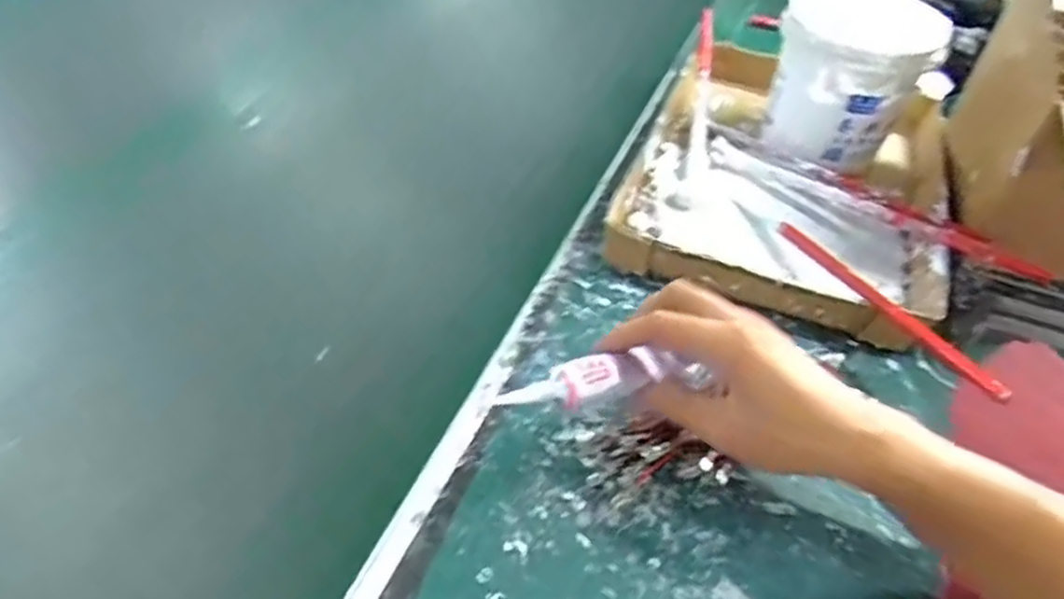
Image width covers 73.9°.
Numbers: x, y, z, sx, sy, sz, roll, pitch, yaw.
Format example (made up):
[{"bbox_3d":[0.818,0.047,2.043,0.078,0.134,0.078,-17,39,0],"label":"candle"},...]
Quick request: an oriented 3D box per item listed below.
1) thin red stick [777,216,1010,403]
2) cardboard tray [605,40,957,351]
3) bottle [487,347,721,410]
[{"bbox_3d":[0.222,-0.002,0.461,0.014,0.017,0.203,-11,35,-13],"label":"thin red stick"},{"bbox_3d":[0.216,-0.106,0.595,0.242,0.042,0.319,19,51,16],"label":"cardboard tray"},{"bbox_3d":[0.039,0.045,0.379,0.107,0.020,0.034,-8,48,-14],"label":"bottle"}]

